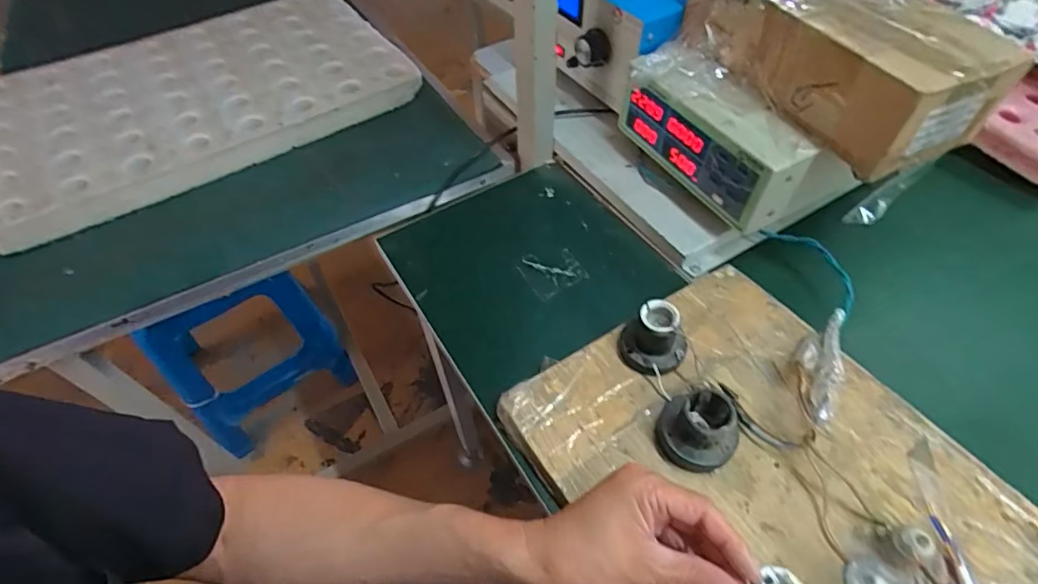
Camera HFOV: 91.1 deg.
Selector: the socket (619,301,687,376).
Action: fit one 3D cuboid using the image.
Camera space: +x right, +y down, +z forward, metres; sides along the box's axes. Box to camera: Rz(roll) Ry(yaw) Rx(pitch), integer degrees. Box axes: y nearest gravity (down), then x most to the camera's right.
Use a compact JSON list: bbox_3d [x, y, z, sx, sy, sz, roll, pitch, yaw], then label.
[{"bbox_3d":[0.116,0.039,0.440,0.059,0.048,0.050,16,56,16],"label":"socket"}]

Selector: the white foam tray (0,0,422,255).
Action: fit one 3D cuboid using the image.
[{"bbox_3d":[-0.476,-0.297,0.753,0.565,0.039,0.406,-26,56,-18],"label":"white foam tray"}]

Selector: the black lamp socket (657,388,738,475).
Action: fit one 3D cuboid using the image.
[{"bbox_3d":[0.137,0.104,0.389,0.054,0.049,0.051,-2,54,3],"label":"black lamp socket"}]

